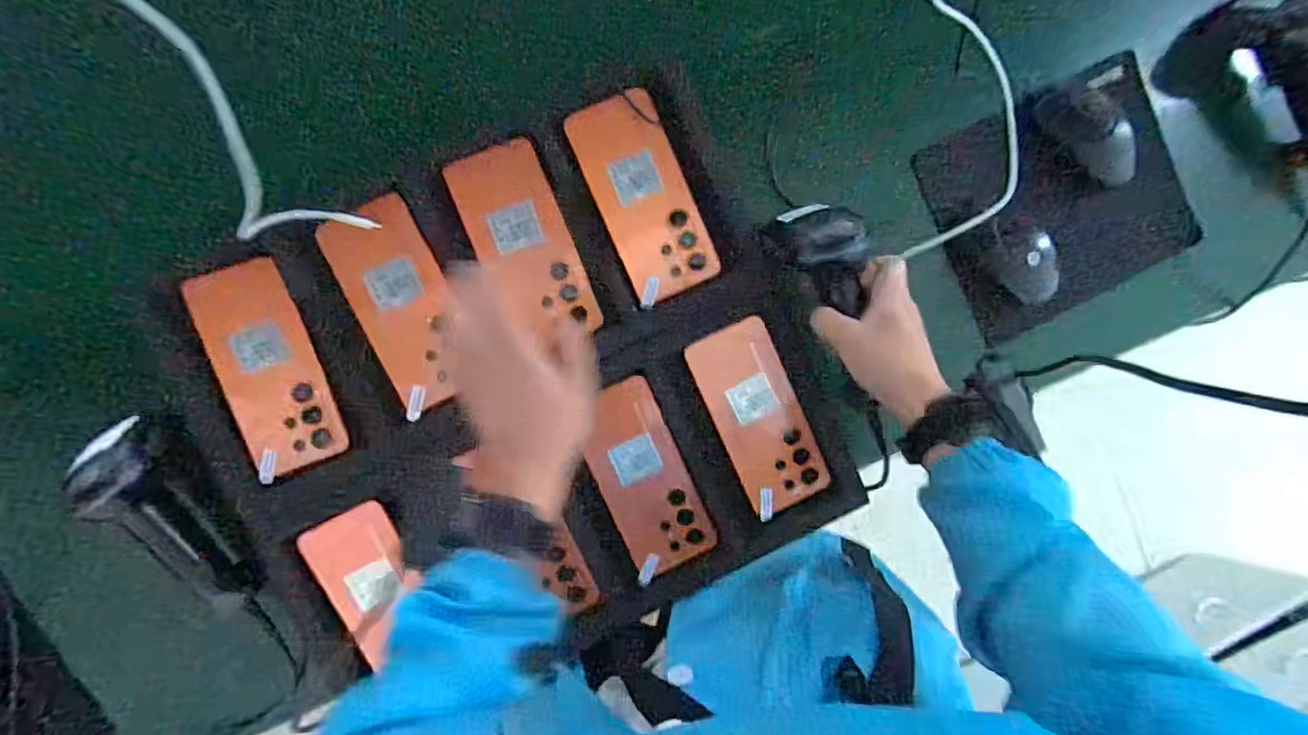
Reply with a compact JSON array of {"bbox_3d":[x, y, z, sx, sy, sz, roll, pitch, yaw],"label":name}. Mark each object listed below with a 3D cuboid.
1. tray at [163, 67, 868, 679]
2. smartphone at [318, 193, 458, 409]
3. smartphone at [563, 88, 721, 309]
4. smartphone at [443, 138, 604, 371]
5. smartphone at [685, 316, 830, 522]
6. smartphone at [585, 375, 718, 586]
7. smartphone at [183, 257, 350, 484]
[{"bbox_3d":[-0.101,0.029,0.535,0.490,0.026,0.416,-23,97,-2],"label":"tray"},{"bbox_3d":[-0.209,-0.050,0.518,0.074,0.014,0.165,-21,97,-3],"label":"smartphone"},{"bbox_3d":[-0.008,-0.145,0.534,0.079,0.004,0.170,-24,97,-2],"label":"smartphone"},{"bbox_3d":[-0.109,-0.105,0.528,0.076,0.011,0.165,-23,97,-2],"label":"smartphone"},{"bbox_3d":[0.096,0.045,0.562,0.078,0.007,0.170,-26,97,-2],"label":"smartphone"},{"bbox_3d":[-0.007,0.098,0.558,0.079,0.007,0.171,-23,97,-3],"label":"smartphone"},{"bbox_3d":[-0.318,0.002,0.515,0.071,0.017,0.171,-19,97,-3],"label":"smartphone"}]

